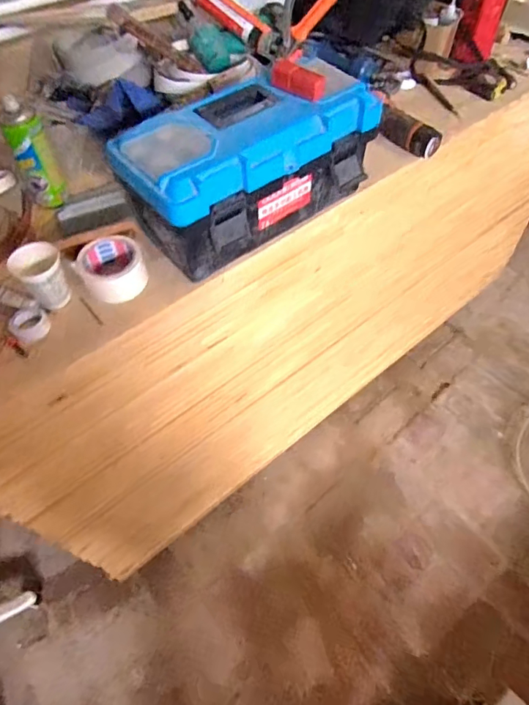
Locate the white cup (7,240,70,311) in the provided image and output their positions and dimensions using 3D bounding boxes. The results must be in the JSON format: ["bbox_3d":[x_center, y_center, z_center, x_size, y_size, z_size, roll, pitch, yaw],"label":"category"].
[{"bbox_3d":[-0.335,-0.116,0.712,0.066,0.067,0.076,-30,59,-17],"label":"white cup"}]

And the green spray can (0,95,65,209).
[{"bbox_3d":[-0.402,-0.342,0.819,0.068,0.171,0.053,-19,56,-10],"label":"green spray can"}]

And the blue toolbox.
[{"bbox_3d":[-0.017,-0.303,0.770,0.394,0.177,0.195,-35,61,-20],"label":"blue toolbox"}]

